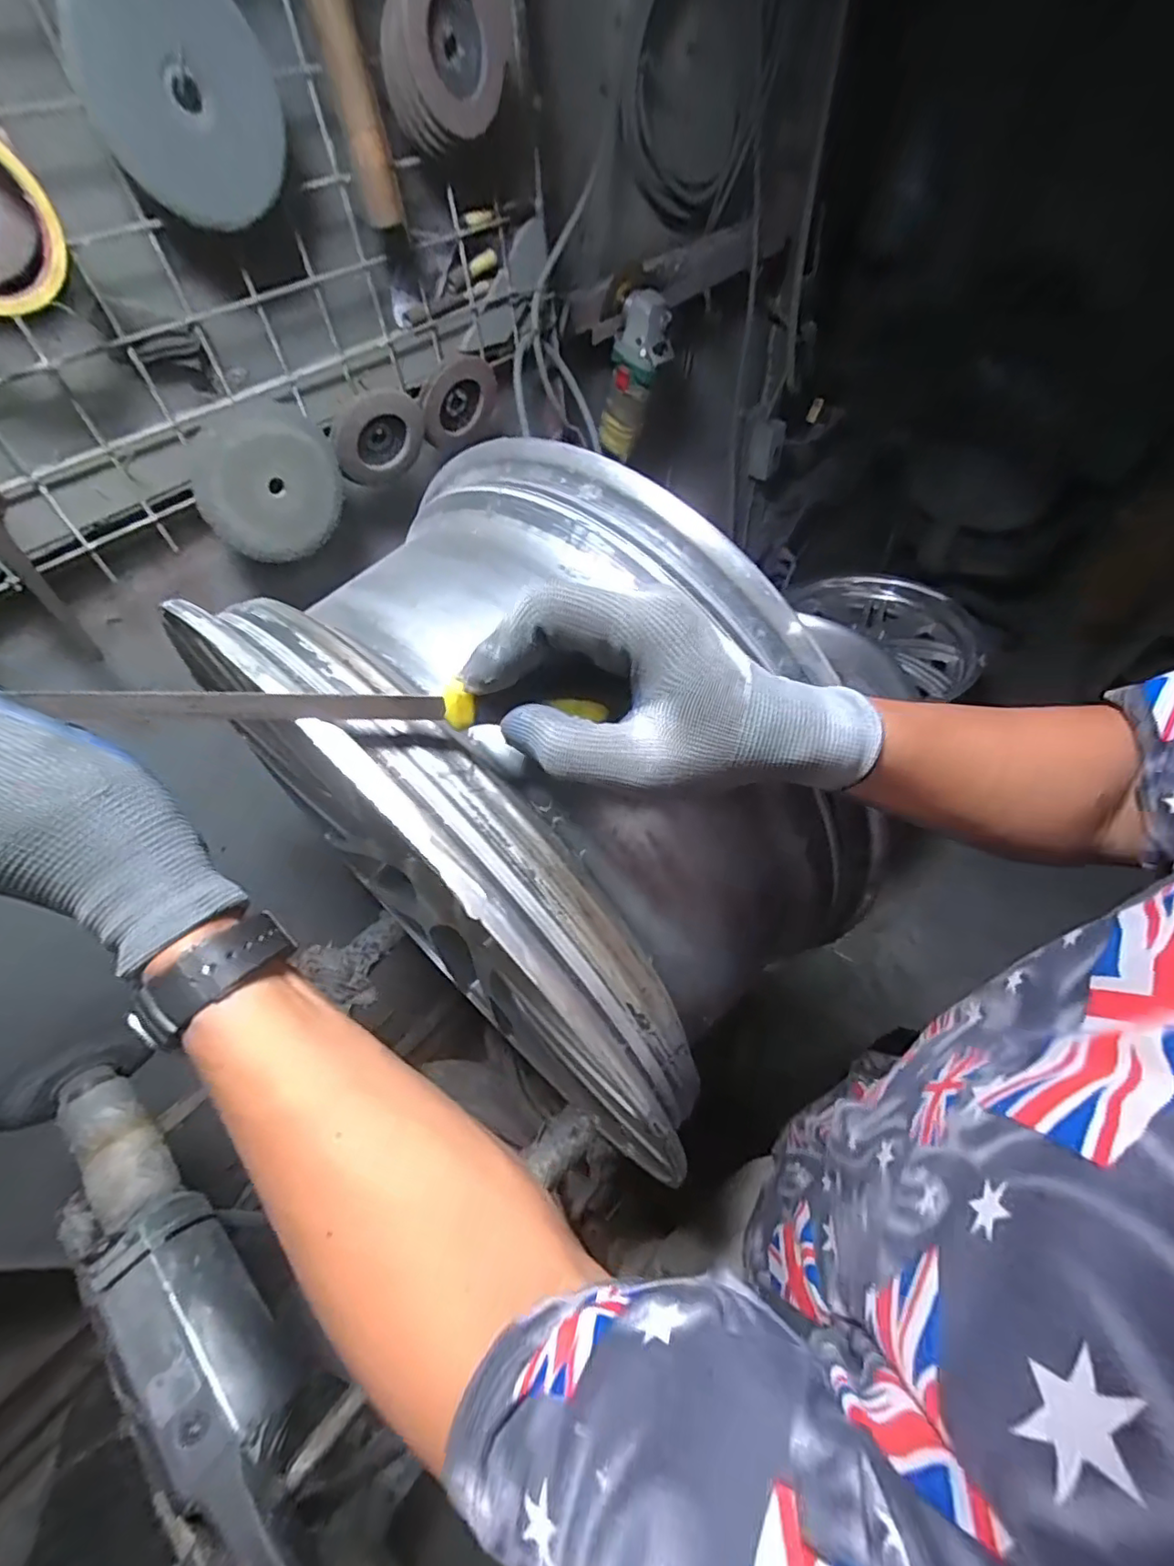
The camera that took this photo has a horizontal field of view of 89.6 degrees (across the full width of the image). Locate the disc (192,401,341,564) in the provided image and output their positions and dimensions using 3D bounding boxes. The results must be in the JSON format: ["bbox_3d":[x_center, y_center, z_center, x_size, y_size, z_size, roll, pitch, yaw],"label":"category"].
[{"bbox_3d":[-0.285,-0.270,0.536,0.125,0.121,0.017,-36,57,-21],"label":"disc"}]

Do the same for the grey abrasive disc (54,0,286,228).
[{"bbox_3d":[-0.257,-0.438,0.377,0.012,0.118,0.118,43,23,24],"label":"grey abrasive disc"}]

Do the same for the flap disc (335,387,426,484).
[{"bbox_3d":[-0.201,-0.334,0.573,0.092,0.083,0.017,-36,73,-32],"label":"flap disc"}]

